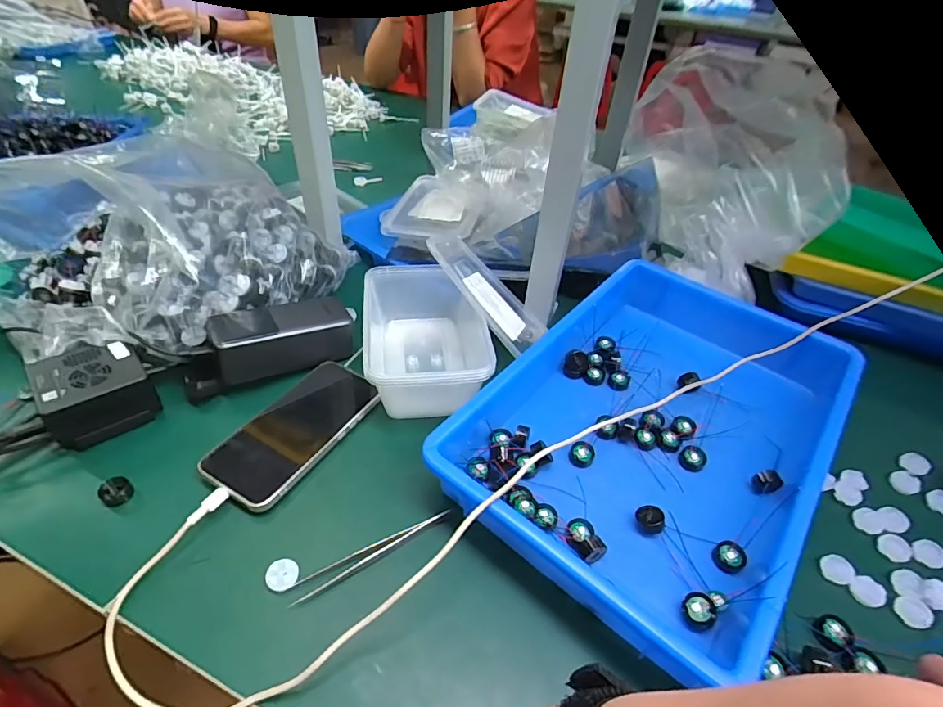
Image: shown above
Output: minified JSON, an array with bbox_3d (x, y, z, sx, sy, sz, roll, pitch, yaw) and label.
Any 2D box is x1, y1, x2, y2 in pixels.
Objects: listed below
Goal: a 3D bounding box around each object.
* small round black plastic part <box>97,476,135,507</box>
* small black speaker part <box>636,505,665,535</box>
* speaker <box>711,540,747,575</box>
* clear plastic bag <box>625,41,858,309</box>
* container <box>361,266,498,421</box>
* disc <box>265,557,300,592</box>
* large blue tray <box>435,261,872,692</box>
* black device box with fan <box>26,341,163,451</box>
[{"bbox_3d":[-0.281,0.109,0.379,0.018,0.013,0.022,30,48,25],"label":"small round black plastic part"},{"bbox_3d":[0.139,0.132,0.376,0.019,0.015,0.020,3,42,-3],"label":"small black speaker part"},{"bbox_3d":[0.194,0.153,0.360,0.022,0.010,0.022,3,42,-3],"label":"speaker"},{"bbox_3d":[0.281,-0.214,0.551,0.112,0.198,0.266,-3,43,-8],"label":"clear plastic bag"},{"bbox_3d":[-0.048,-0.016,0.486,0.111,0.072,0.163,-4,43,-10],"label":"container"},{"bbox_3d":[-0.132,0.155,0.336,0.021,0.004,0.020,8,58,-13],"label":"disc"},{"bbox_3d":[0.167,0.054,0.429,0.243,0.068,0.372,31,48,26],"label":"large blue tray"},{"bbox_3d":[-0.330,0.035,0.423,0.081,0.053,0.080,-29,52,-31],"label":"black device box with fan"}]

